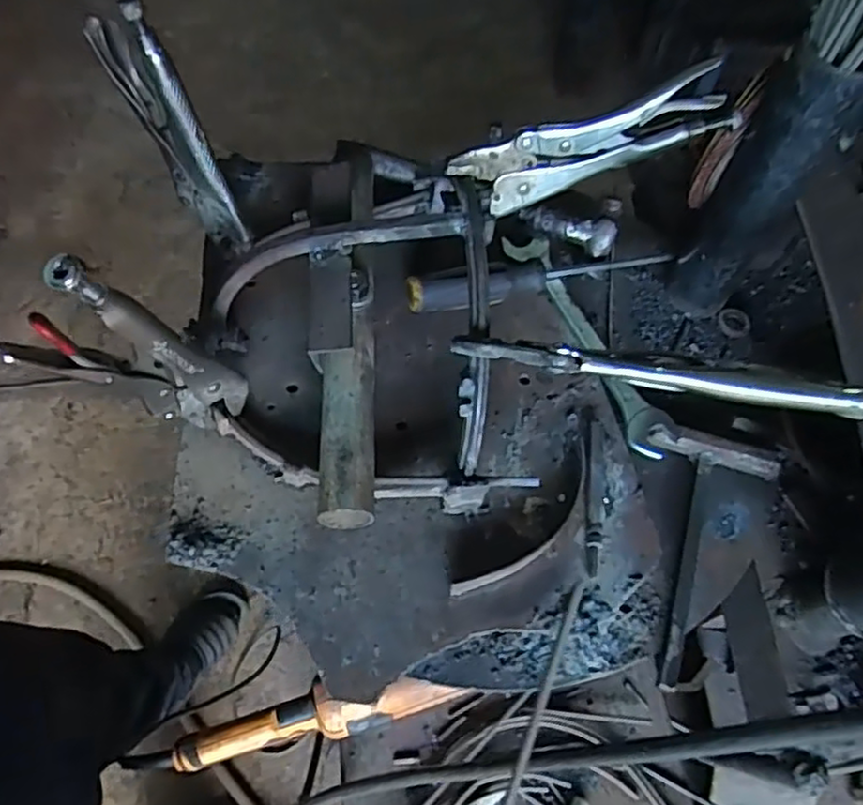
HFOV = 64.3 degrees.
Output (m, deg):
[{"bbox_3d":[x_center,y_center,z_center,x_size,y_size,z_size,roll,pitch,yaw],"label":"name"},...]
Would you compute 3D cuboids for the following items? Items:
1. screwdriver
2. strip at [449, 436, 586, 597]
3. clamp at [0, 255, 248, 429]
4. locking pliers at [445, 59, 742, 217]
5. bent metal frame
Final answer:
[{"bbox_3d":[0.089,-0.095,0.525,0.227,0.027,0.023,-12,63,-22],"label":"screwdriver"},{"bbox_3d":[0.066,0.076,0.428,0.029,0.010,0.134,40,68,17],"label":"strip"},{"bbox_3d":[-0.140,-0.016,0.339,0.014,0.171,0.079,40,68,17],"label":"clamp"},{"bbox_3d":[0.100,-0.157,0.416,0.173,0.064,0.024,-11,61,-8],"label":"locking pliers"},{"bbox_3d":[-0.046,-0.024,0.413,0.181,0.108,0.178,-11,61,-8],"label":"bent metal frame"}]

